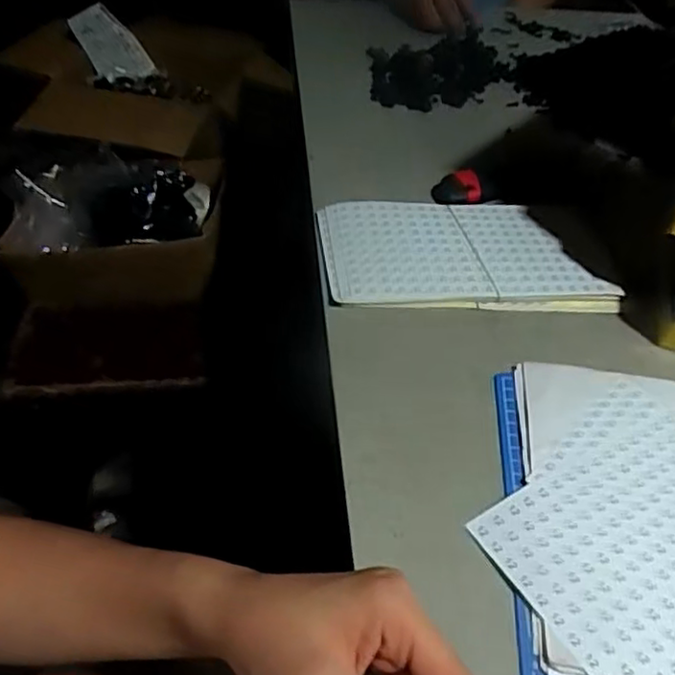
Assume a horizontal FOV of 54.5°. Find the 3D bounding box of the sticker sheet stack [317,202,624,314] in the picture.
[{"bbox_3d":[0.104,-0.076,0.558,0.231,0.018,0.127,-2,46,-4],"label":"sticker sheet stack"}]

